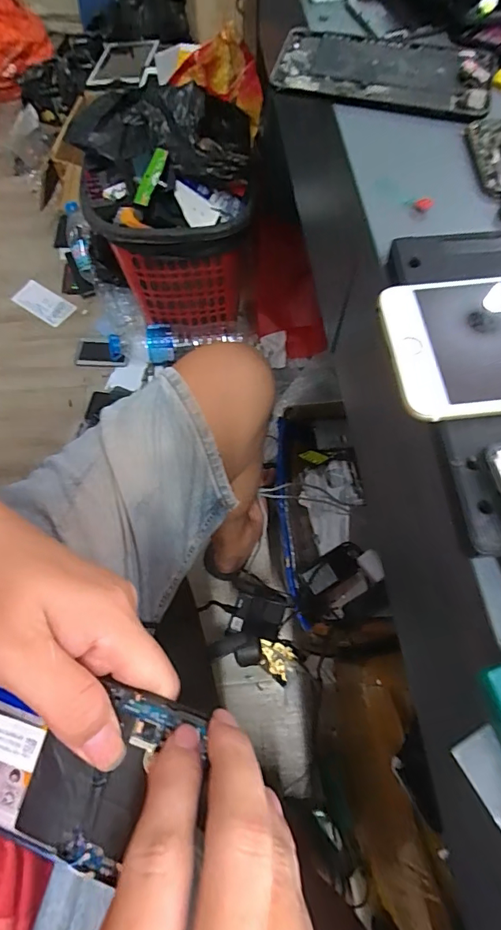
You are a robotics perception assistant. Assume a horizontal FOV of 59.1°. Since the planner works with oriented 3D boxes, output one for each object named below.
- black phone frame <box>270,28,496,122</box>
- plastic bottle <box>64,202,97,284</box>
[{"bbox_3d":[0.097,-0.288,0.322,0.152,0.008,0.081,15,68,6],"label":"black phone frame"},{"bbox_3d":[-0.408,-0.529,1.058,0.065,0.081,0.181,-12,100,-5],"label":"plastic bottle"}]

